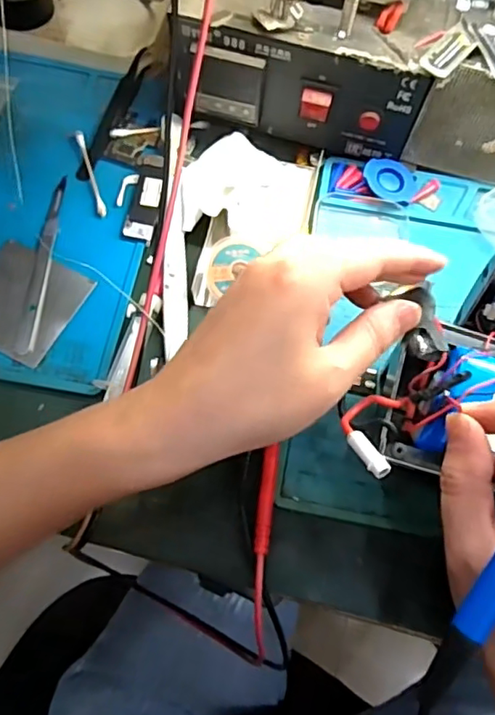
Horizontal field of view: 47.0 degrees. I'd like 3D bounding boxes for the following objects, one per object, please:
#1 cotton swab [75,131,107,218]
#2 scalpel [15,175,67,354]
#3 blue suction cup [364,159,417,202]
[{"bbox_3d":[-0.108,-0.128,0.389,0.007,0.004,0.072,-17,71,-8],"label":"cotton swab"},{"bbox_3d":[-0.130,-0.061,0.361,0.010,0.006,0.126,3,69,-1],"label":"scalpel"},{"bbox_3d":[0.099,-0.121,0.392,0.035,0.011,0.034,1,69,-1],"label":"blue suction cup"}]

